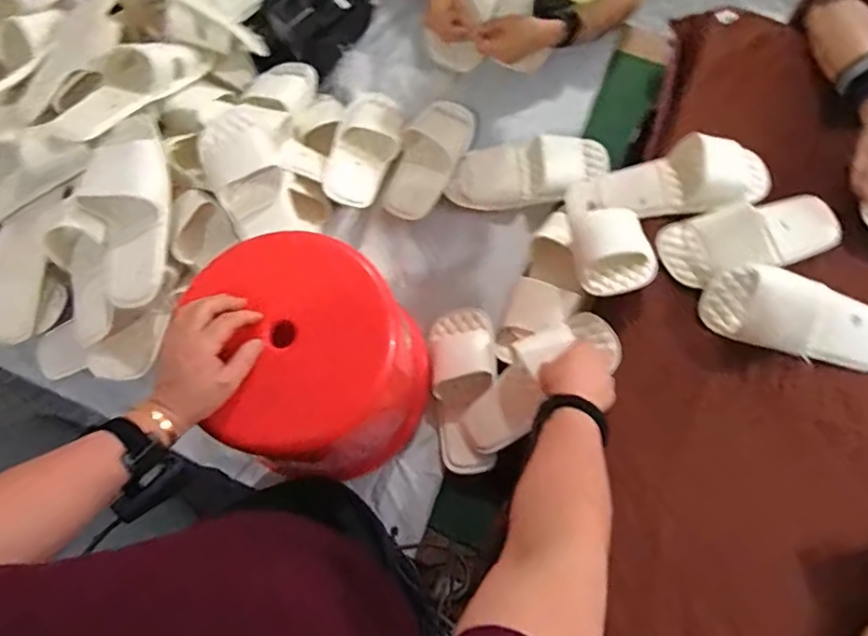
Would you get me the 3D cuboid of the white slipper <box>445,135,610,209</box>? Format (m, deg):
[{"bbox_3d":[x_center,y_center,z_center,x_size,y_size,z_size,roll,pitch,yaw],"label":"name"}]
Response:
[{"bbox_3d":[0.145,-0.233,0.875,0.265,0.055,0.098,-4,74,0],"label":"white slipper"}]

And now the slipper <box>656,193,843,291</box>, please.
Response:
[{"bbox_3d":[0.427,-0.108,0.745,0.237,0.069,0.095,-14,74,-3],"label":"slipper"}]

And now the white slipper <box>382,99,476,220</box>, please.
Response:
[{"bbox_3d":[-0.008,-0.259,0.880,0.091,0.037,0.214,26,76,8],"label":"white slipper"}]

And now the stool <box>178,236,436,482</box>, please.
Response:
[{"bbox_3d":[-0.139,0.053,0.693,0.218,0.242,0.260,-39,77,-9],"label":"stool"}]

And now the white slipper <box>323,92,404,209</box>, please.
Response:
[{"bbox_3d":[-0.104,-0.266,0.871,0.094,0.054,0.212,16,75,6],"label":"white slipper"}]

